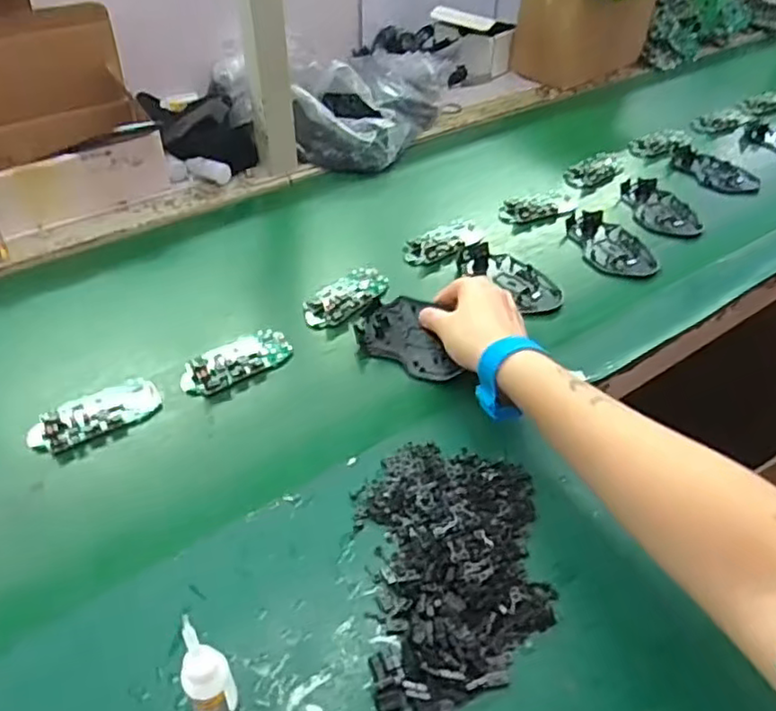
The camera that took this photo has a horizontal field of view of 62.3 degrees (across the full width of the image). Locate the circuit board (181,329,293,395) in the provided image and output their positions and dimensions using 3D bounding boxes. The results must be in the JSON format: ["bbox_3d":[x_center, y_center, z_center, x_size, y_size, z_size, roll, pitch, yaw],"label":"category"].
[{"bbox_3d":[-0.134,0.005,0.571,0.100,0.015,0.044,-26,49,-26],"label":"circuit board"}]

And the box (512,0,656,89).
[{"bbox_3d":[0.355,-0.563,1.039,0.274,0.203,0.141,-24,49,-25],"label":"box"}]

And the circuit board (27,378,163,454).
[{"bbox_3d":[-0.239,0.045,0.524,0.099,0.013,0.046,-24,48,-24],"label":"circuit board"}]

